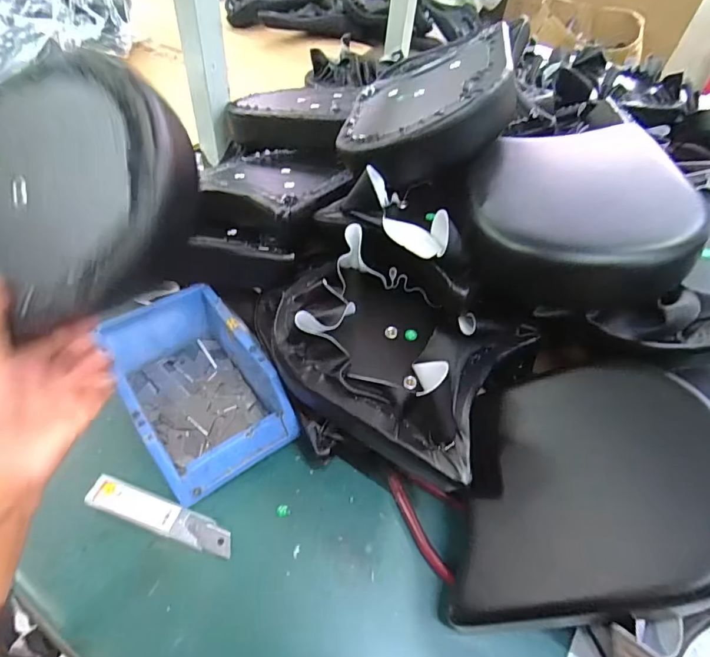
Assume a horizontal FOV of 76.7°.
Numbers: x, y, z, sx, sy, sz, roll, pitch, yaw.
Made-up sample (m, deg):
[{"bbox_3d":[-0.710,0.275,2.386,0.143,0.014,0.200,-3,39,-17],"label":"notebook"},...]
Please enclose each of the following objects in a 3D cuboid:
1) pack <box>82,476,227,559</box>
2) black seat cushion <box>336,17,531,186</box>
[{"bbox_3d":[-0.163,0.158,0.379,0.128,0.011,0.024,18,50,9],"label":"pack"},{"bbox_3d":[0.078,-0.228,0.471,0.170,0.060,0.226,-13,41,25],"label":"black seat cushion"}]

